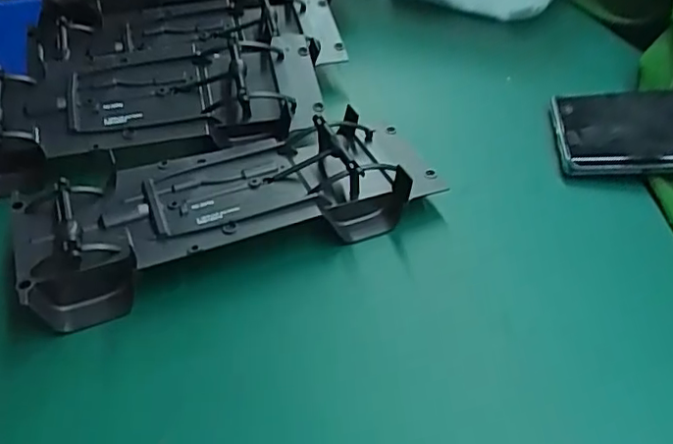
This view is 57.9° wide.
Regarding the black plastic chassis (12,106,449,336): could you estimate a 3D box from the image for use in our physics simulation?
[{"bbox_3d":[-0.049,-0.010,0.287,0.186,0.035,0.071,-15,44,-12],"label":"black plastic chassis"}]

